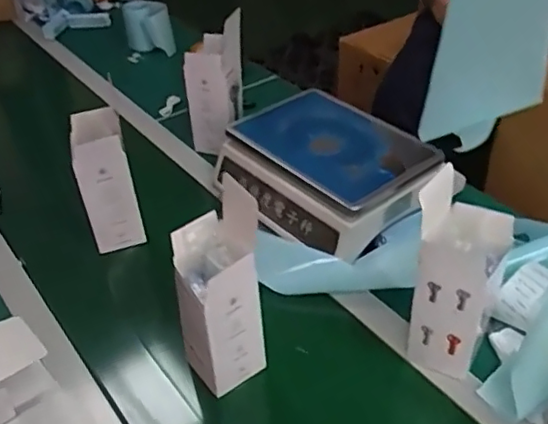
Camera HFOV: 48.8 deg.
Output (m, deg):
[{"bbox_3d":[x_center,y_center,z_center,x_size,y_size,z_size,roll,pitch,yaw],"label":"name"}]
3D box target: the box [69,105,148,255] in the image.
[{"bbox_3d":[-0.237,-0.037,0.868,0.070,0.211,0.089,-12,41,-10],"label":"box"}]

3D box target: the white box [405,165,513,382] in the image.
[{"bbox_3d":[0.197,0.073,0.659,0.091,0.225,0.077,14,43,19],"label":"white box"}]

